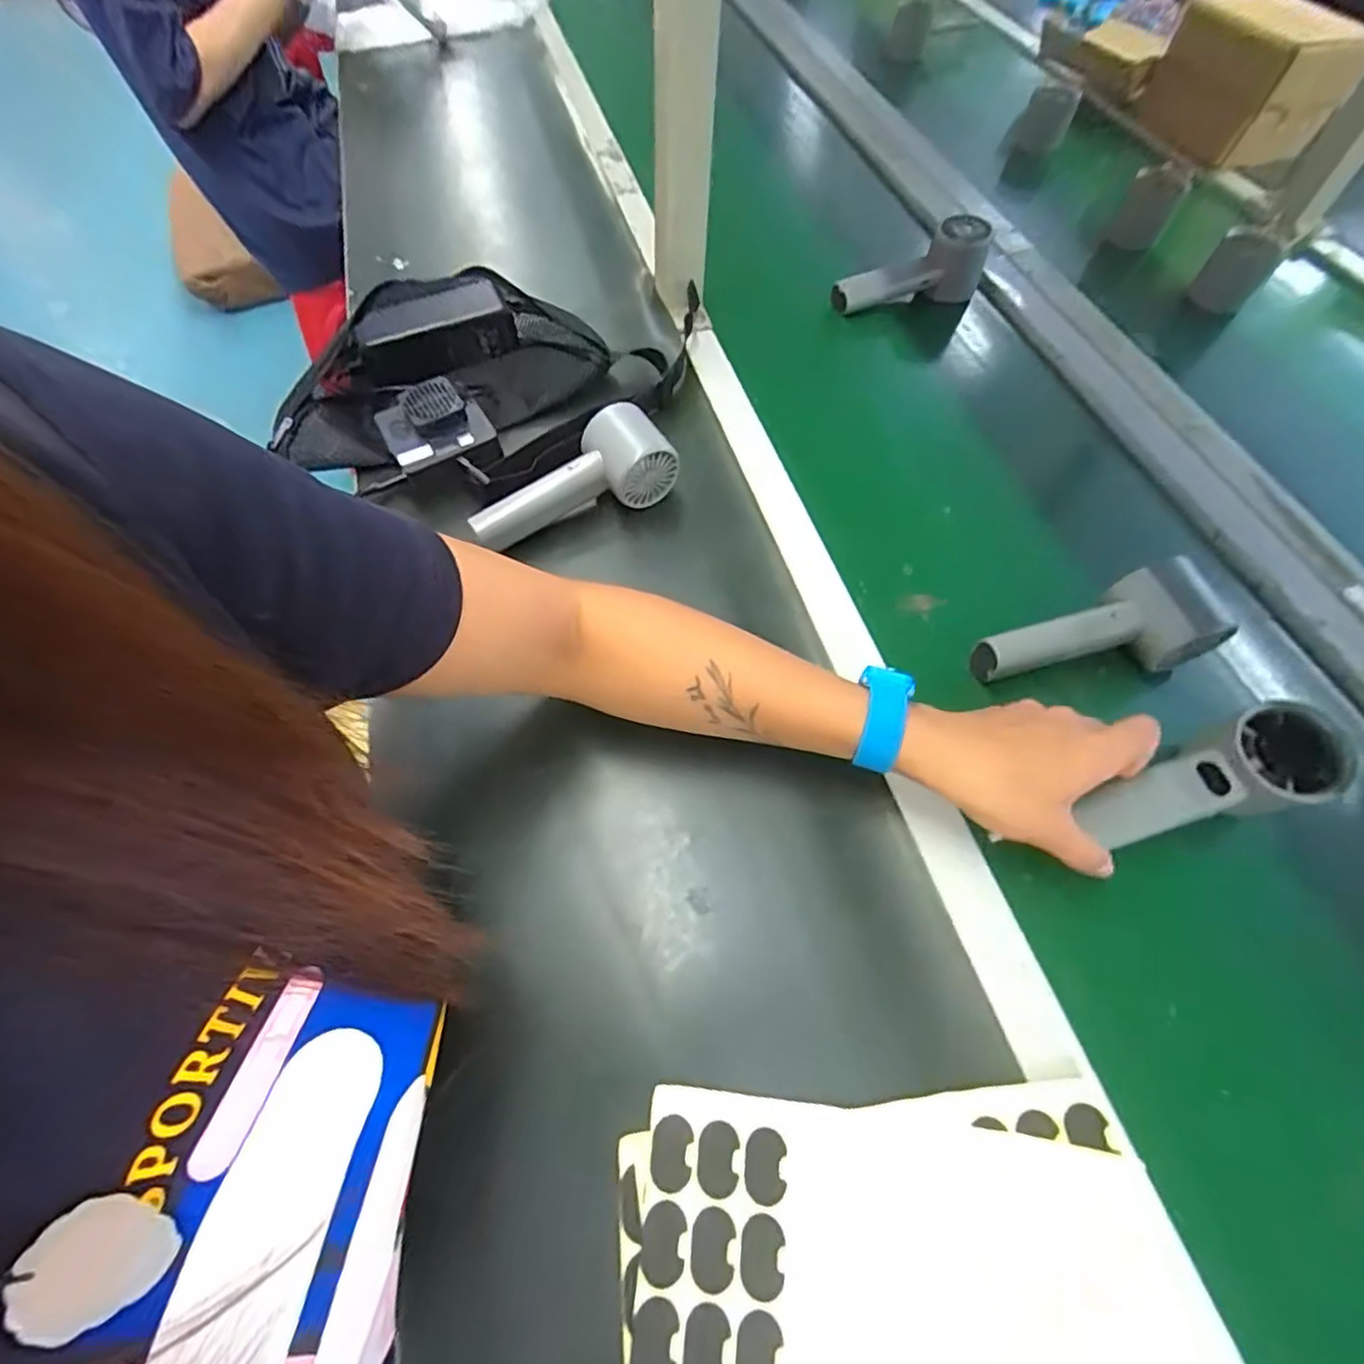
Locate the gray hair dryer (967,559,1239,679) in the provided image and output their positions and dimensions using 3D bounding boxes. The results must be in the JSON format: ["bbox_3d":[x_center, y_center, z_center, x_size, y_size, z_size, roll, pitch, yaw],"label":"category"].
[{"bbox_3d":[0.270,-0.031,0.409,0.164,0.066,0.053,-12,62,5],"label":"gray hair dryer"}]

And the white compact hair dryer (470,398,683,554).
[{"bbox_3d":[-0.082,-0.155,0.481,0.153,0.064,0.061,-26,64,6],"label":"white compact hair dryer"}]

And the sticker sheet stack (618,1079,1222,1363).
[{"bbox_3d":[0.095,0.274,0.255,0.238,0.023,0.177,0,61,-2],"label":"sticker sheet stack"}]

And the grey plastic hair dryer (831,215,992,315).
[{"bbox_3d":[0.226,-0.415,0.627,0.155,0.067,0.051,-16,63,-11],"label":"grey plastic hair dryer"}]

